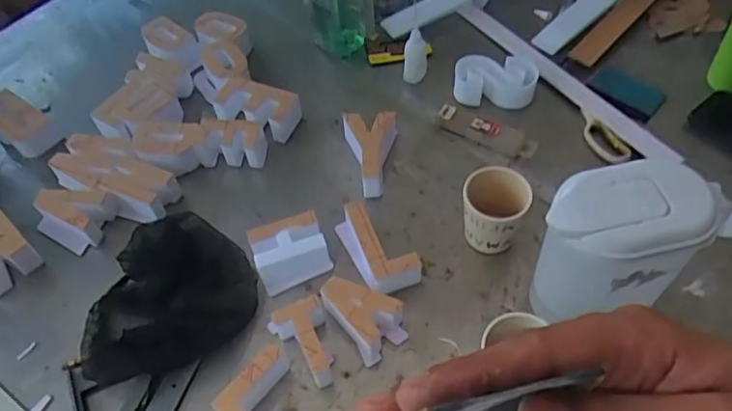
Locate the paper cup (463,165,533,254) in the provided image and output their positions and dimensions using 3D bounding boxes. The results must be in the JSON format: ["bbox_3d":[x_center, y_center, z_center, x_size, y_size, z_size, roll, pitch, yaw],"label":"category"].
[{"bbox_3d":[0.149,0.010,0.689,0.072,0.089,0.078,-1,56,2],"label":"paper cup"}]

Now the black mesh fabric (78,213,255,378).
[{"bbox_3d":[-0.227,0.094,0.690,0.186,0.037,0.196,-3,53,3],"label":"black mesh fabric"}]

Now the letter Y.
[{"bbox_3d":[0.009,-0.066,0.773,0.071,0.048,0.117,-5,56,0],"label":"letter Y"}]

